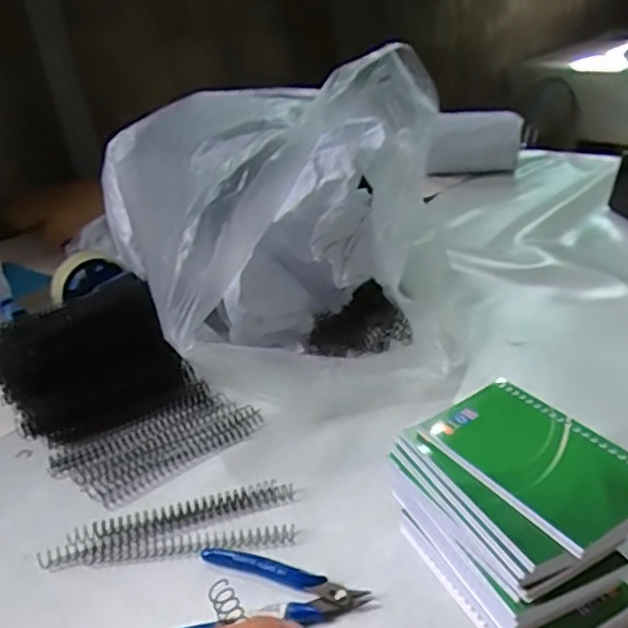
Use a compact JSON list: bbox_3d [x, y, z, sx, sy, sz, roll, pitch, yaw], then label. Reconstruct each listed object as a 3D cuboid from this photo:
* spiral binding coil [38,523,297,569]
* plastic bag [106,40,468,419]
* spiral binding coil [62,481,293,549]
[{"bbox_3d":[-0.107,0.170,0.447,0.184,0.010,0.020,-7,28,1],"label":"spiral binding coil"},{"bbox_3d":[0.006,-0.079,0.587,0.255,0.282,0.229,-4,28,7],"label":"plastic bag"},{"bbox_3d":[-0.101,0.155,0.473,0.168,0.012,0.021,-12,28,-9],"label":"spiral binding coil"}]

